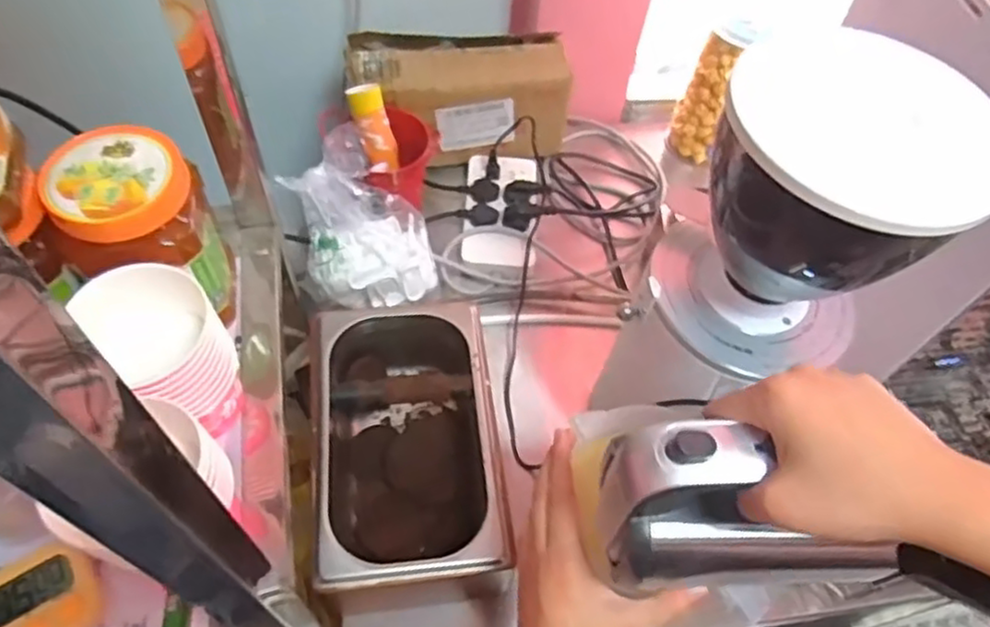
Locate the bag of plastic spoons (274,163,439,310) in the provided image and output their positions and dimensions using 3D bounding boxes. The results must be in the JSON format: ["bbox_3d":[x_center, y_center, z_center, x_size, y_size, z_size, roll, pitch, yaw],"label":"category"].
[{"bbox_3d":[-0.138,-0.085,0.747,0.129,0.110,0.115,-15,58,-15],"label":"bag of plastic spoons"}]

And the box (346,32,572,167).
[{"bbox_3d":[-0.044,-0.279,0.900,0.269,0.133,0.117,-2,56,-6],"label":"box"}]

